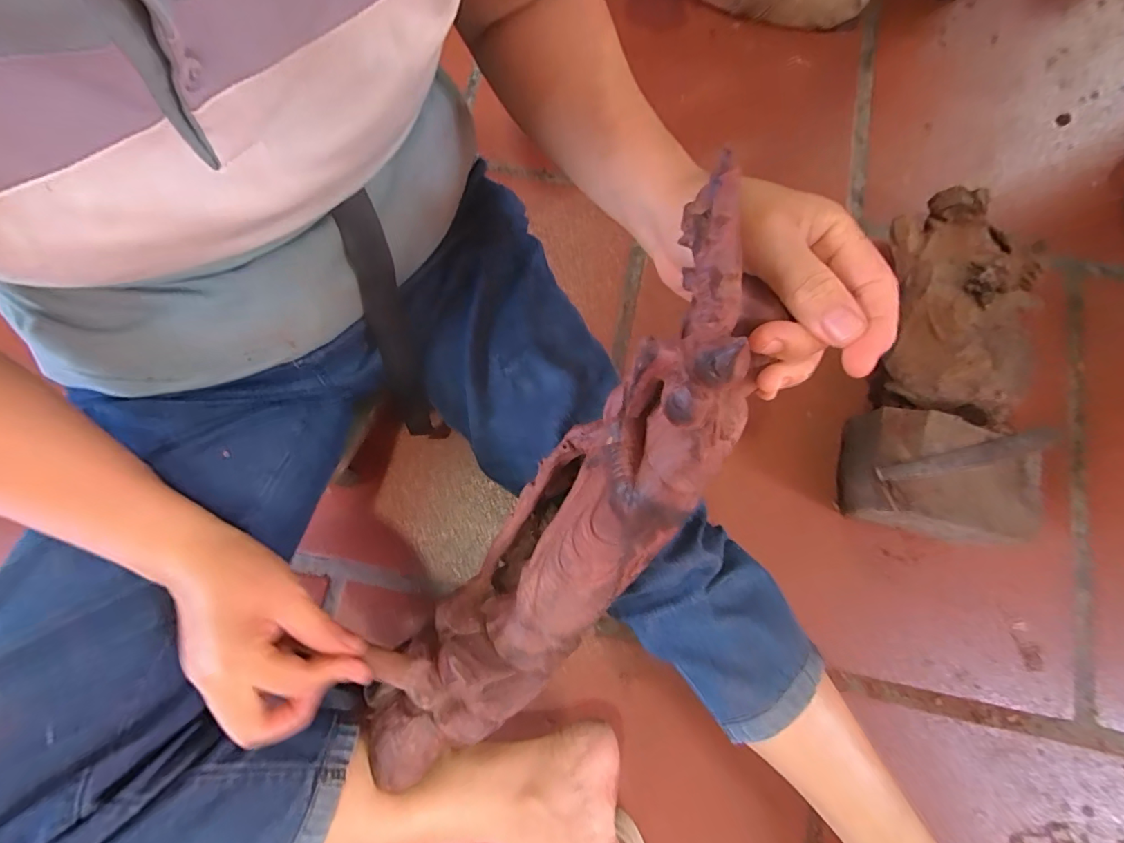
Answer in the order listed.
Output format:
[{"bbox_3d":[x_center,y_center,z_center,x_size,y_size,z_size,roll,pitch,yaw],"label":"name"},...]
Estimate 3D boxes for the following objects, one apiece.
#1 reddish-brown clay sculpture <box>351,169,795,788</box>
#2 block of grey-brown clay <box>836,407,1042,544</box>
[{"bbox_3d":[0.004,0.077,0.307,0.089,0.135,0.421,36,120,8],"label":"reddish-brown clay sculpture"},{"bbox_3d":[0.352,0.054,0.467,0.137,0.095,0.107,19,77,4],"label":"block of grey-brown clay"}]

